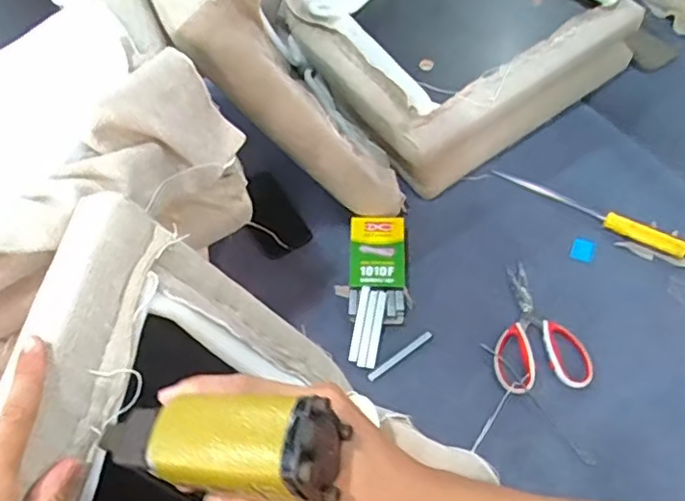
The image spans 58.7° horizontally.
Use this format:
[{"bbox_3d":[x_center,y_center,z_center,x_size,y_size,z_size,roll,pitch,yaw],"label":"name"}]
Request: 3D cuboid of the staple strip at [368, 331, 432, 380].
[{"bbox_3d":[0.074,0.135,0.785,0.100,0.008,0.010,-31,61,-17],"label":"staple strip"}]

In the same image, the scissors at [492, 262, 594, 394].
[{"bbox_3d":[0.249,0.095,0.799,0.117,0.009,0.178,-4,57,0],"label":"scissors"}]

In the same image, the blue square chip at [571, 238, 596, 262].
[{"bbox_3d":[0.345,-0.001,0.872,0.030,0.007,0.035,20,60,15],"label":"blue square chip"}]

